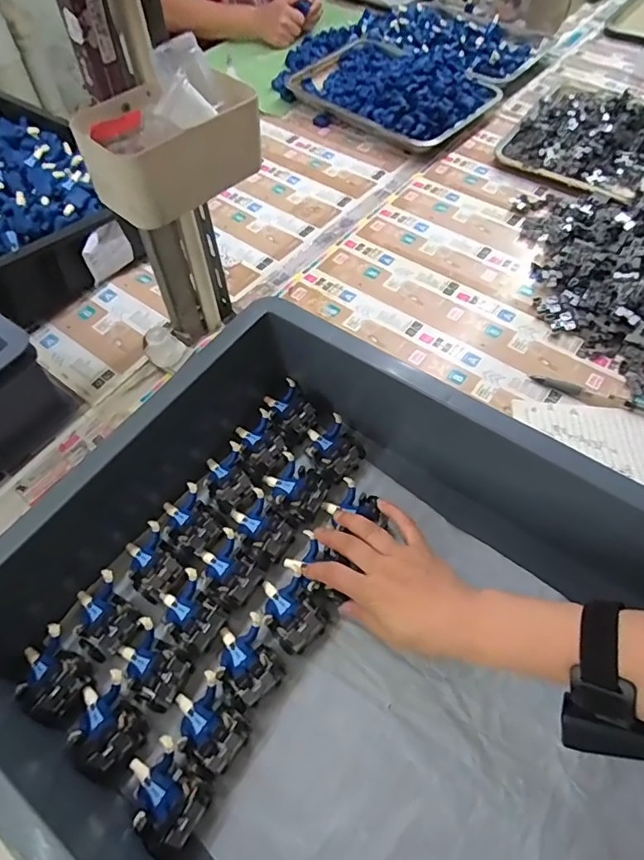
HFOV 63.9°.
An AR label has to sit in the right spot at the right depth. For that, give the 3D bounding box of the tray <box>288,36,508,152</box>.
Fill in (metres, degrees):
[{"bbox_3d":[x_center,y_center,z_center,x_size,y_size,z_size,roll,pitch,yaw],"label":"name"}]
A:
[{"bbox_3d":[0.124,-0.649,0.967,0.375,0.082,0.258,36,65,23],"label":"tray"}]

